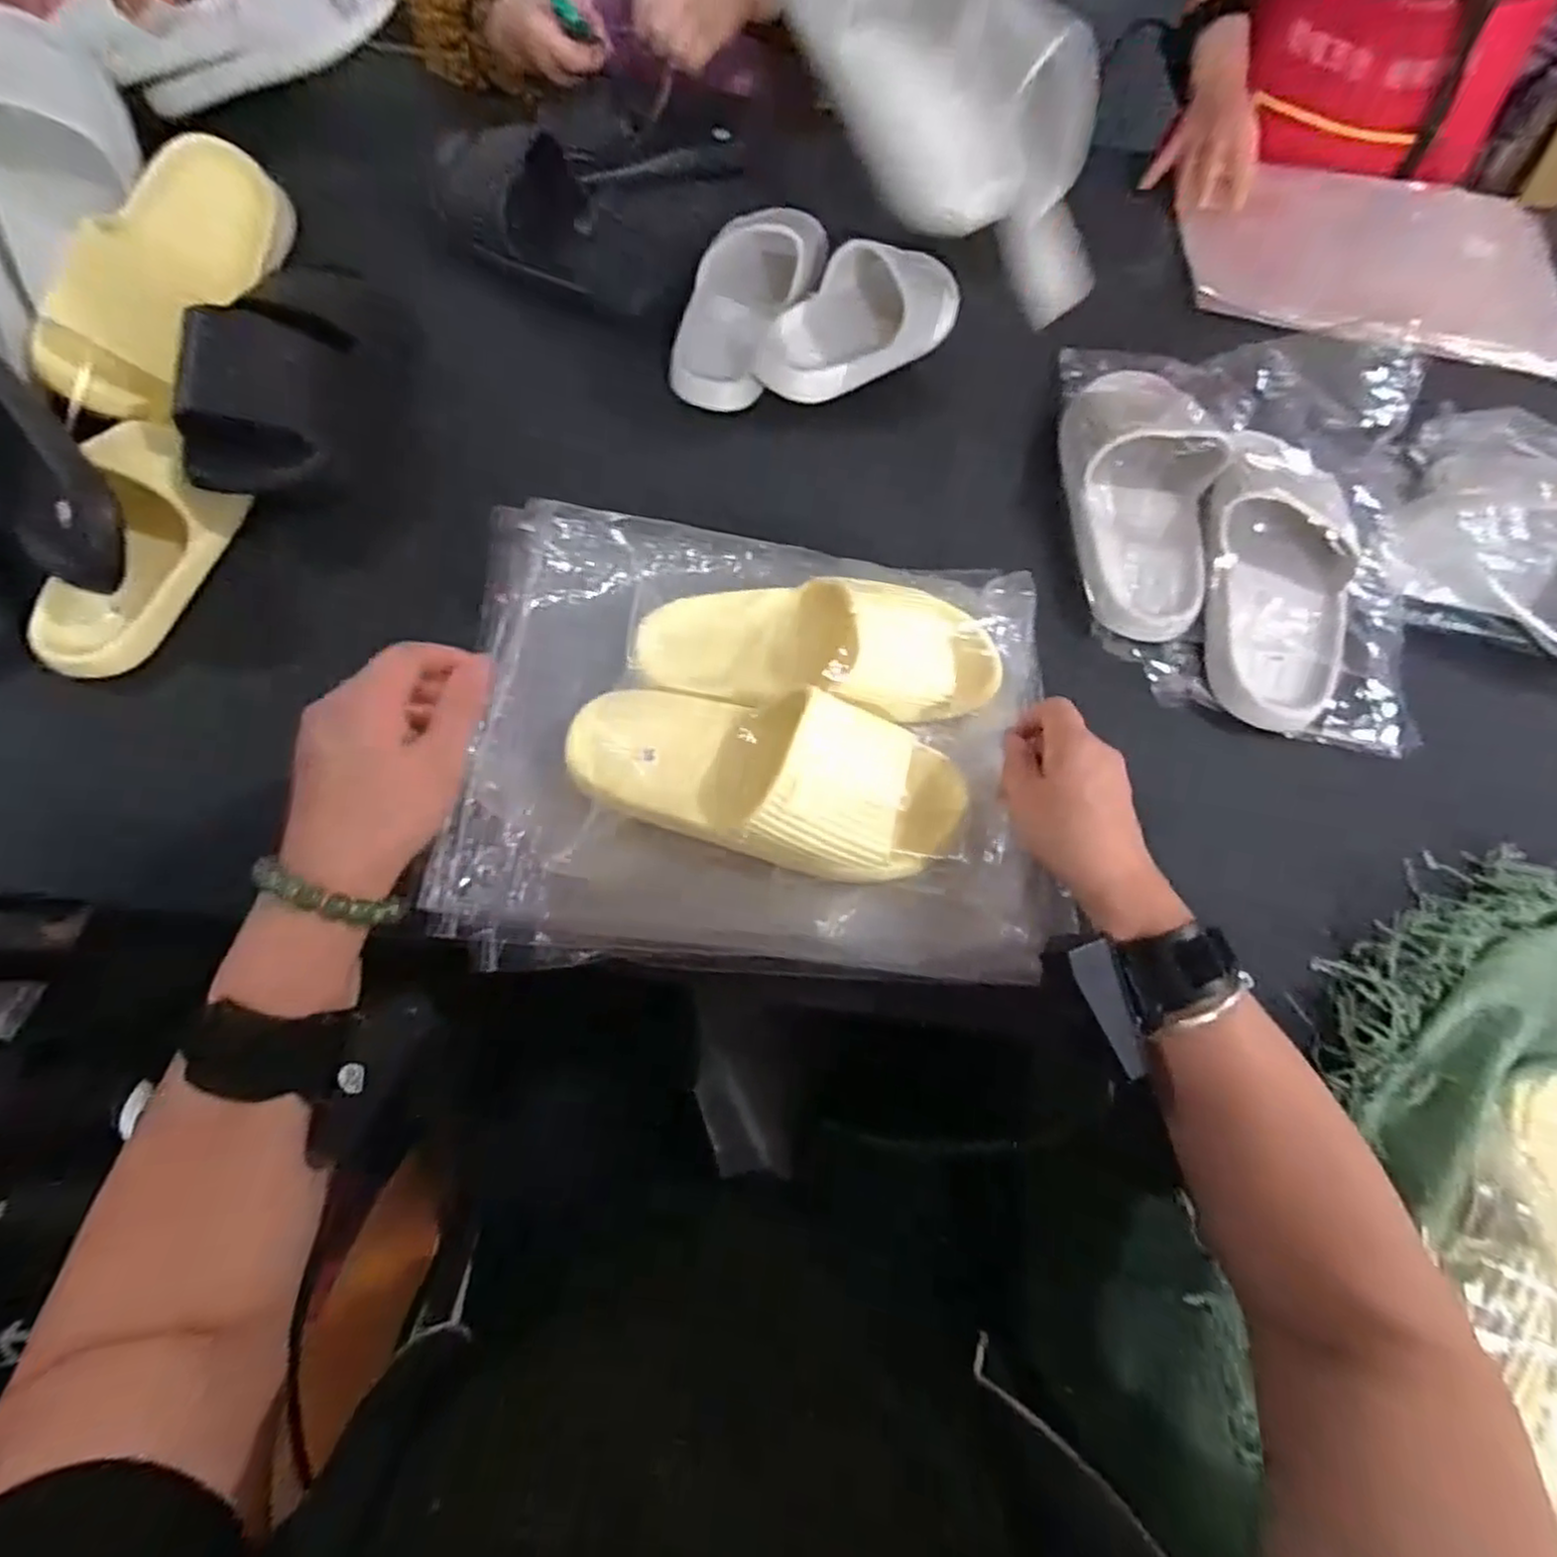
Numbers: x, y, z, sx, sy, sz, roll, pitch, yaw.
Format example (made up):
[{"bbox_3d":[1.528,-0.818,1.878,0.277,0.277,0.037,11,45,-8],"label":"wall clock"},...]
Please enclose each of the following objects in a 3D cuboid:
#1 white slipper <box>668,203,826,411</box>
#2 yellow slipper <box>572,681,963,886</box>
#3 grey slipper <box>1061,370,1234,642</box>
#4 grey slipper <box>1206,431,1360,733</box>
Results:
[{"bbox_3d":[-0.025,-0.439,0.639,0.106,0.071,0.246,17,67,4],"label":"white slipper"},{"bbox_3d":[-0.011,-0.007,0.451,0.261,0.057,0.105,18,67,4],"label":"yellow slipper"},{"bbox_3d":[0.296,-0.235,0.569,0.110,0.062,0.267,3,67,-2],"label":"grey slipper"},{"bbox_3d":[0.380,-0.147,0.533,0.104,0.075,0.223,10,67,1],"label":"grey slipper"}]

